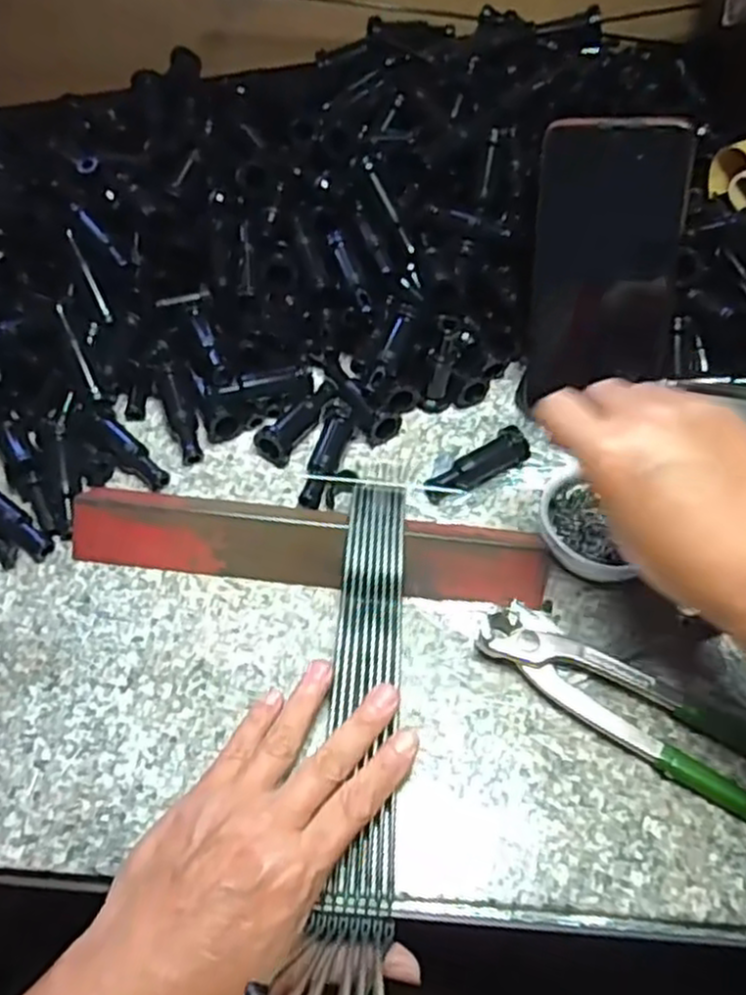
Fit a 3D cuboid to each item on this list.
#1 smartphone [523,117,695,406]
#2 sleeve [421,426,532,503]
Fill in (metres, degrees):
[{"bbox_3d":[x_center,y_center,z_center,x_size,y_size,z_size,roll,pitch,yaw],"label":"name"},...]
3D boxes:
[{"bbox_3d":[0.130,-0.131,0.429,0.076,0.145,0.009,7,27,17],"label":"smartphone"},{"bbox_3d":[0.063,-0.018,0.456,0.067,0.019,0.019,-29,60,-20],"label":"sleeve"}]

